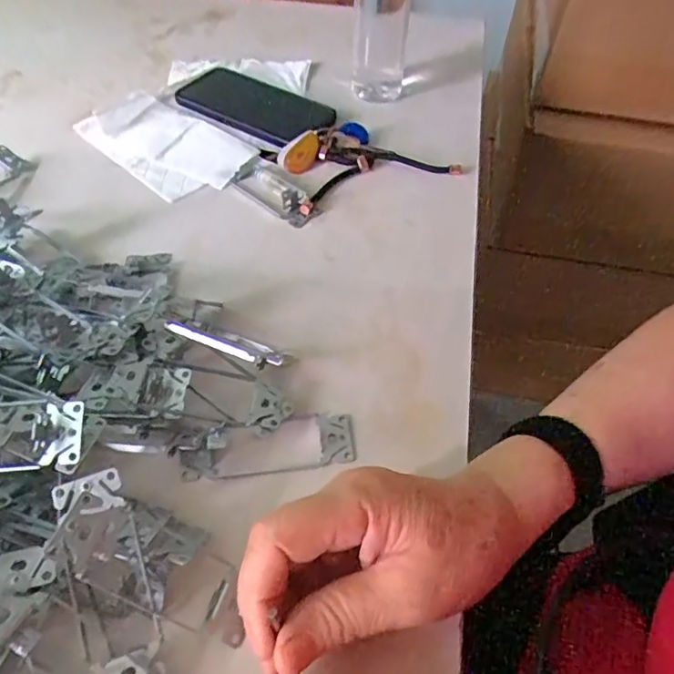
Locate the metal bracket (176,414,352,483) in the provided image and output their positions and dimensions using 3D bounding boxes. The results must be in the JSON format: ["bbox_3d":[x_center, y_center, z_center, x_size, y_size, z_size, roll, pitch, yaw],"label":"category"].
[{"bbox_3d":[-0.043,0.064,0.334,0.106,0.017,0.036,-6,52,-7],"label":"metal bracket"}]

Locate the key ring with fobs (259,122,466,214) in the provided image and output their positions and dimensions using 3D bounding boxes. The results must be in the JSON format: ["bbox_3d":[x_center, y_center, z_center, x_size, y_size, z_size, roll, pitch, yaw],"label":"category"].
[{"bbox_3d":[0.022,-0.173,0.520,0.162,0.024,0.102,-17,54,-15],"label":"key ring with fobs"}]

